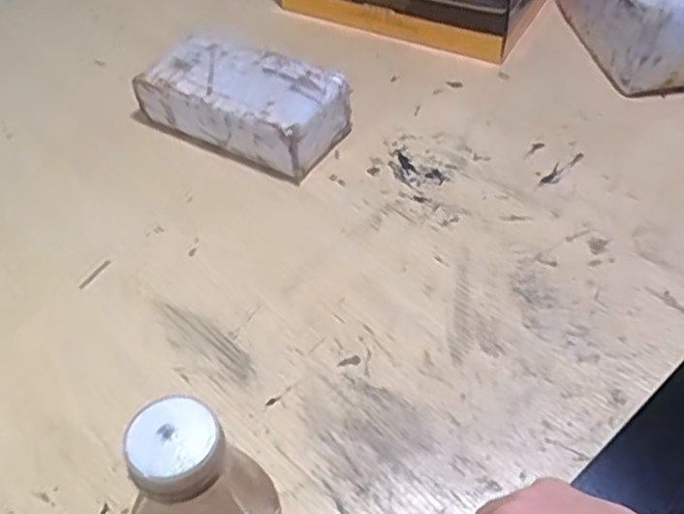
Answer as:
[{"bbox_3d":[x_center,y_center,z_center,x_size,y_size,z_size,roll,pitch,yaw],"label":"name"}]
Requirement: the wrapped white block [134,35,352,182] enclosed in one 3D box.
[{"bbox_3d":[-0.104,-0.164,0.738,0.215,0.068,0.112,22,53,24],"label":"wrapped white block"}]

